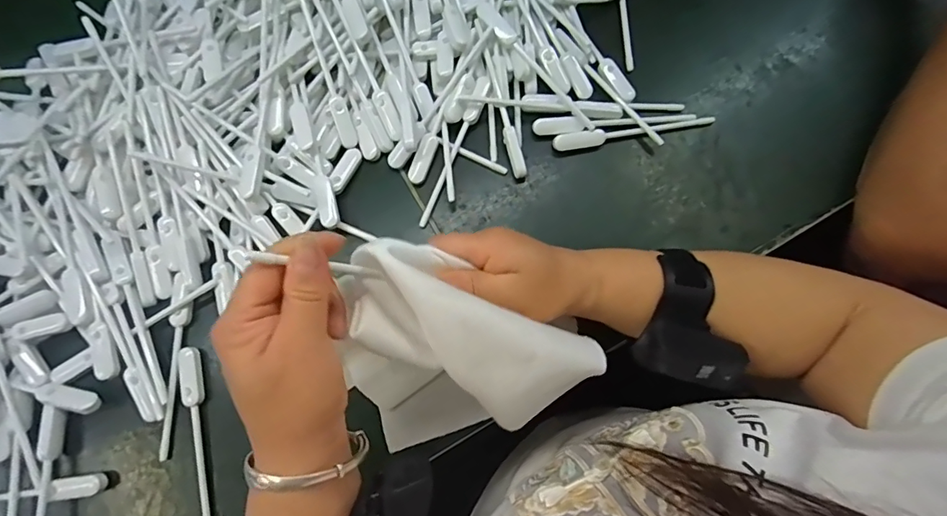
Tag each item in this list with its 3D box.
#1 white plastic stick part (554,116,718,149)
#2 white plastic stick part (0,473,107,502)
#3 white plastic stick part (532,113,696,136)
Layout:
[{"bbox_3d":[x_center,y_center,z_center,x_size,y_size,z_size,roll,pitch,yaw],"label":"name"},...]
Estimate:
[{"bbox_3d":[0.139,-0.110,0.411,0.140,0.009,0.012,-10,78,-3],"label":"white plastic stick part"},{"bbox_3d":[-0.343,0.175,0.345,0.141,0.013,0.013,-8,77,-1],"label":"white plastic stick part"},{"bbox_3d":[0.123,-0.121,0.412,0.141,0.011,0.015,-7,78,-2],"label":"white plastic stick part"}]

